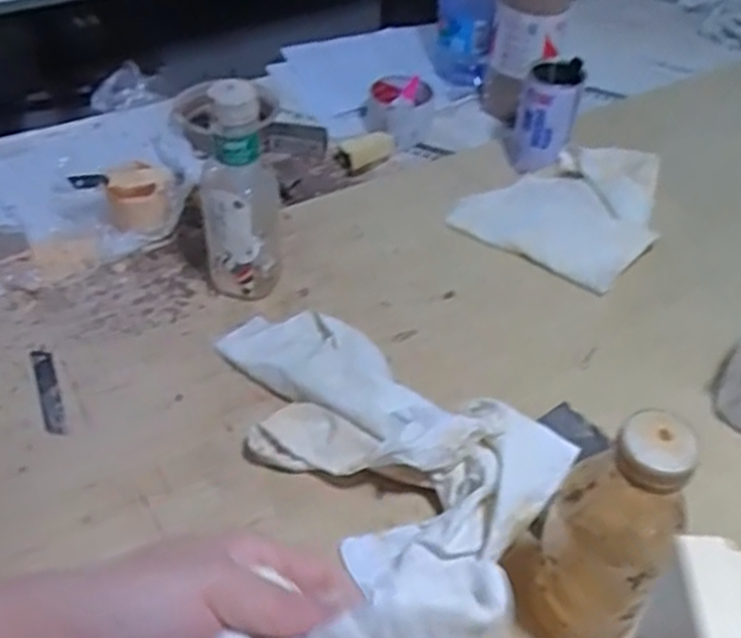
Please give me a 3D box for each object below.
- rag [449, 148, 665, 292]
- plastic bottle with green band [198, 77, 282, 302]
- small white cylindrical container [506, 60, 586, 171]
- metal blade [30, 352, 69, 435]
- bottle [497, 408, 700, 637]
[{"bbox_3d":[0.213,-0.128,0.847,0.197,0.042,0.193,29,50,23],"label":"rag"},{"bbox_3d":[-0.116,-0.113,0.697,0.069,0.203,0.075,-5,46,-8],"label":"plastic bottle with green band"},{"bbox_3d":[0.195,-0.227,0.886,0.068,0.117,0.066,12,46,9],"label":"small white cylindrical container"},{"bbox_3d":[-0.270,0.059,0.657,0.017,0.004,0.095,-16,48,-19],"label":"metal blade"},{"bbox_3d":[0.132,0.130,0.466,0.081,0.208,0.067,24,49,19],"label":"bottle"}]

